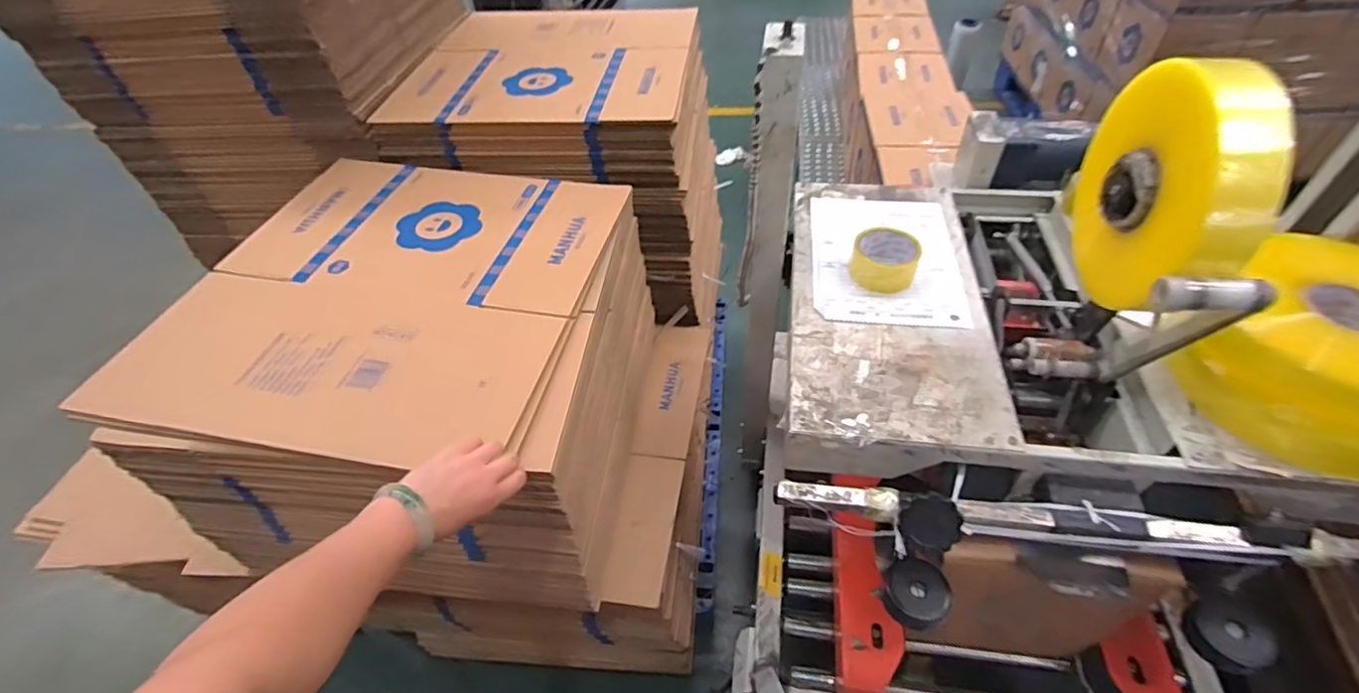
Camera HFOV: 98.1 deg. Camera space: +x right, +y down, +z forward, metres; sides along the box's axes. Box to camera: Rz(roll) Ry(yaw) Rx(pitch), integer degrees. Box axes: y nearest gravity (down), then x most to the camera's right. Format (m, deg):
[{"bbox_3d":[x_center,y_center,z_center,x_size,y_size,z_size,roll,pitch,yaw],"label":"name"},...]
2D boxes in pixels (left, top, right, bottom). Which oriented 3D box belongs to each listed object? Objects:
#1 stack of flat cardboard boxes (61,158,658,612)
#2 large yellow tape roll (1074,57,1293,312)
[{"bbox_3d":[-0.404,0.008,1.000,0.616,0.320,0.626,5,45,6],"label":"stack of flat cardboard boxes"},{"bbox_3d":[0.474,-0.155,0.584,0.063,0.213,0.222,3,46,7],"label":"large yellow tape roll"}]

